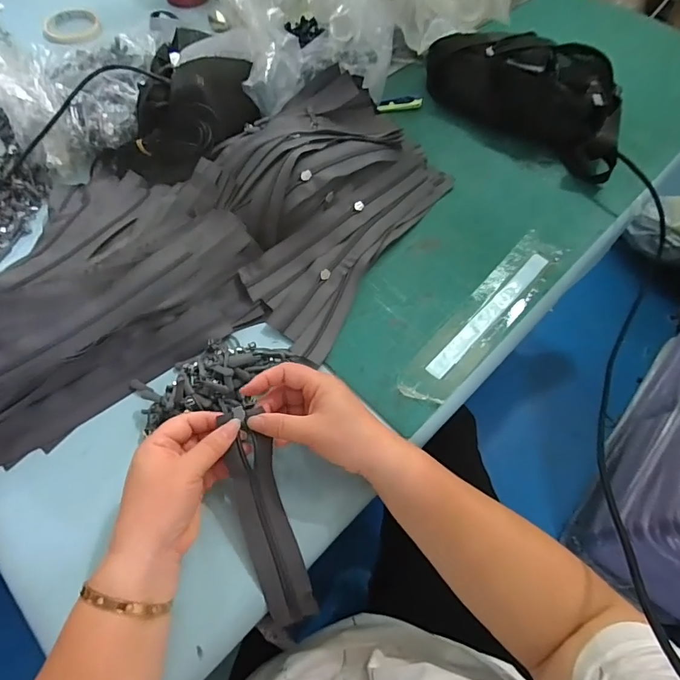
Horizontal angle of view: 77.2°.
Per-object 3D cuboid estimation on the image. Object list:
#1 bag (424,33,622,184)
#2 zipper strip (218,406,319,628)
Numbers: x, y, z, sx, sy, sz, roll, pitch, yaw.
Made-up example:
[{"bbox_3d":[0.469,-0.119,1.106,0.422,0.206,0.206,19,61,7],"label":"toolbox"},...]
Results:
[{"bbox_3d":[0.276,-0.357,0.609,0.308,0.084,0.143,41,68,20],"label":"bag"},{"bbox_3d":[-0.064,0.152,0.368,0.039,0.012,0.185,-15,85,-18],"label":"zipper strip"}]

